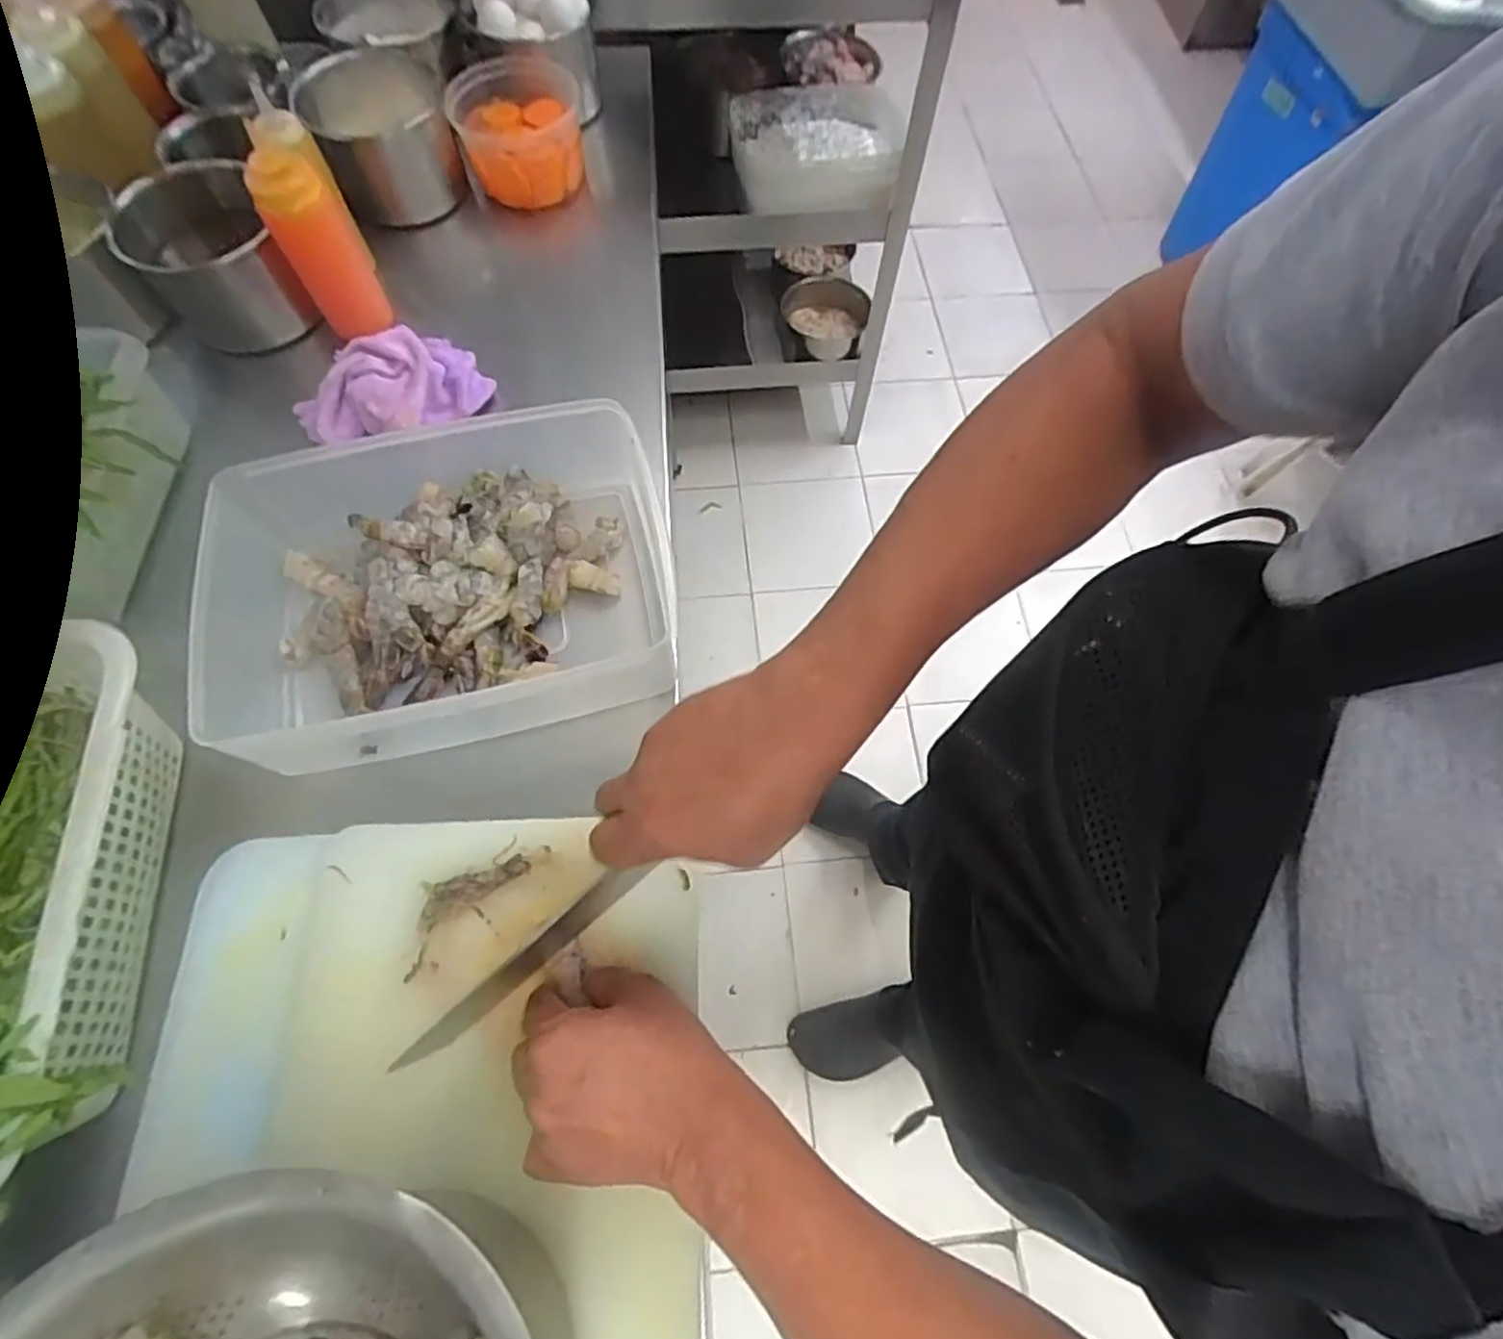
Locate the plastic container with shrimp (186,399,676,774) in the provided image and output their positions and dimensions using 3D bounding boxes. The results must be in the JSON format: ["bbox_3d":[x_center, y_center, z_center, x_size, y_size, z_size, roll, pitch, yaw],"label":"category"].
[{"bbox_3d":[-0.247,-0.066,0.576,0.349,0.094,0.251,-12,67,-7],"label":"plastic container with shrimp"}]

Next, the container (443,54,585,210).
[{"bbox_3d":[-0.263,-0.604,0.821,0.138,0.124,0.114,-12,67,-7],"label":"container"}]

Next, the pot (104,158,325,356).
[{"bbox_3d":[-0.528,-0.401,0.707,0.123,0.123,0.114,-26,70,-13],"label":"pot"}]

